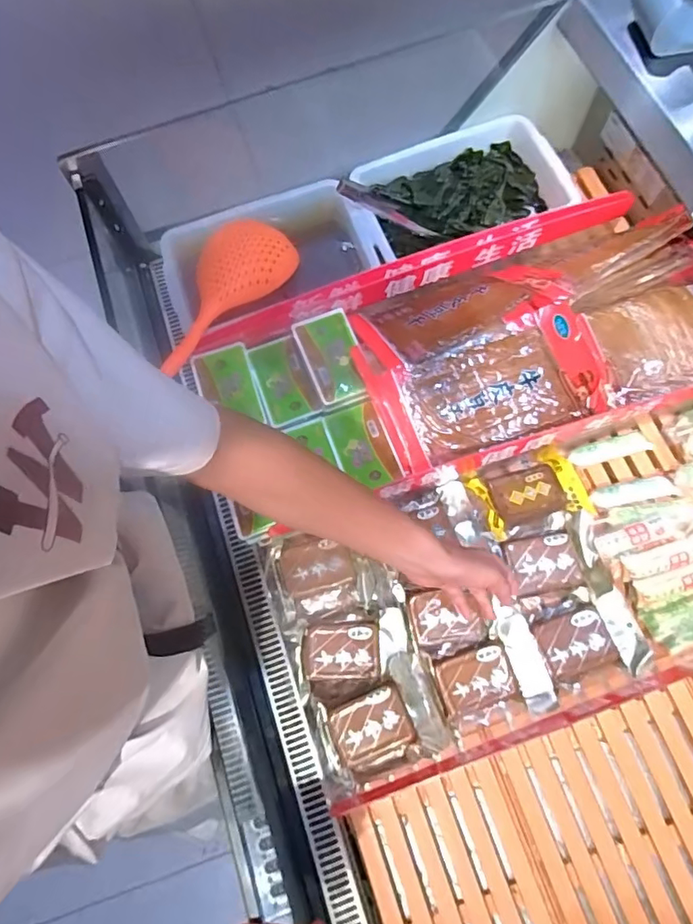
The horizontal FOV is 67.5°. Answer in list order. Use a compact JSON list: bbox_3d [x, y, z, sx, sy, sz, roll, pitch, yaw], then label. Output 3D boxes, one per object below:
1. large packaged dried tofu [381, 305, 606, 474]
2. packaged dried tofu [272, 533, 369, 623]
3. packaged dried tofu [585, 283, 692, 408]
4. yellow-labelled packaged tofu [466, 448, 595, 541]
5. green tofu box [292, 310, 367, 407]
[{"bbox_3d":[0.216,-0.109,0.768,0.301,0.060,0.184,-20,73,-4],"label":"large packaged dried tofu"},{"bbox_3d":[-0.037,0.163,0.759,0.126,0.027,0.123,-11,72,-2],"label":"packaged dried tofu"},{"bbox_3d":[0.490,-0.184,0.774,0.232,0.034,0.161,-17,72,-3],"label":"packaged dried tofu"},{"bbox_3d":[0.279,0.046,0.784,0.155,0.025,0.105,-18,72,-4],"label":"yellow-labelled packaged tofu"},{"bbox_3d":[-0.022,-0.160,0.802,0.080,0.029,0.140,-21,73,-5],"label":"green tofu box"}]

